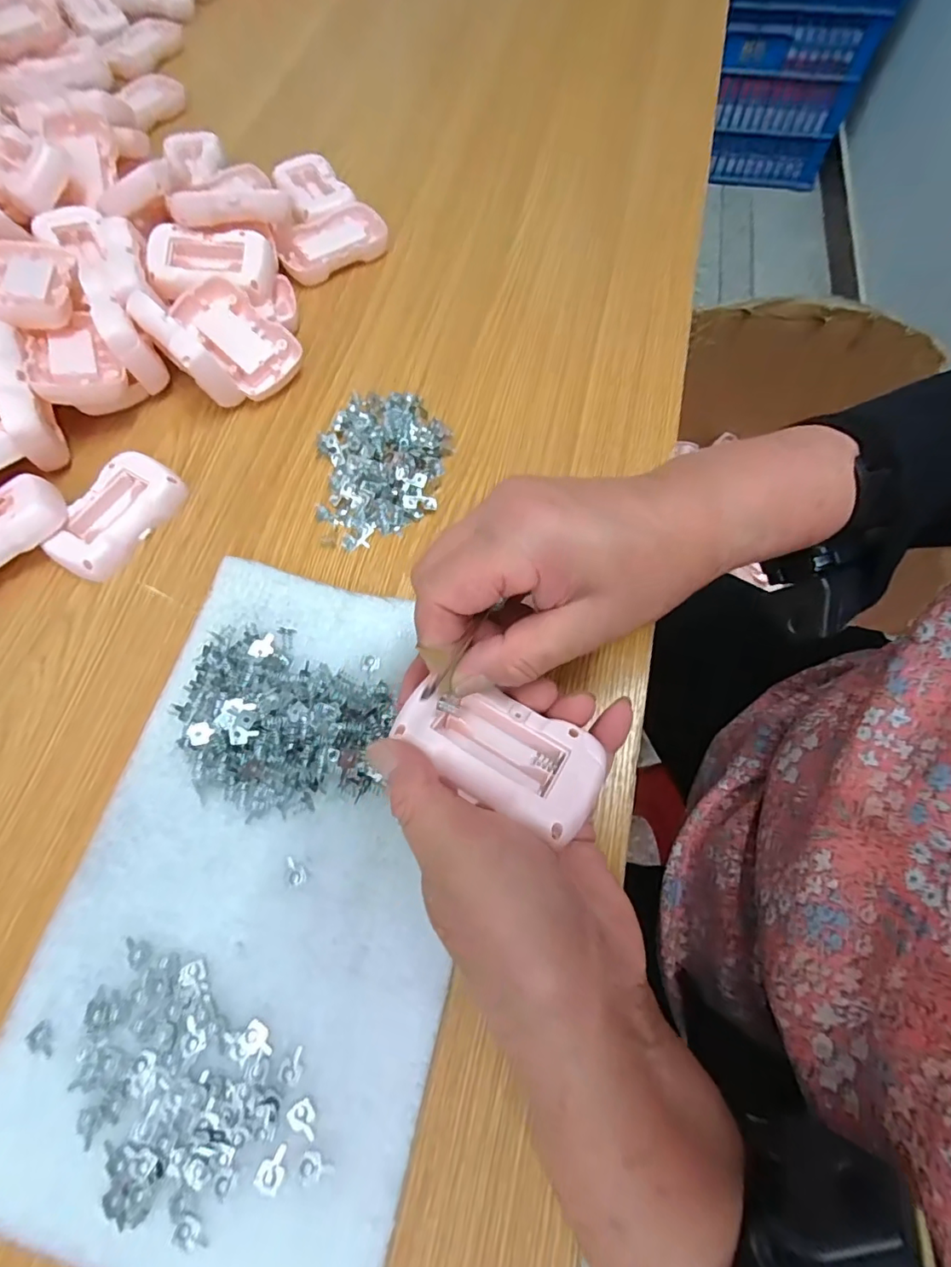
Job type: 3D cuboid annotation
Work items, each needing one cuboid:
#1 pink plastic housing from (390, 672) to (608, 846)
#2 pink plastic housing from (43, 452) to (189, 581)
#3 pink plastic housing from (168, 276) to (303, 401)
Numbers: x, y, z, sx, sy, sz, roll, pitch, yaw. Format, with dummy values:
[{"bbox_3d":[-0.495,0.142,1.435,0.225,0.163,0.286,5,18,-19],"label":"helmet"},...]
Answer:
[{"bbox_3d":[0.009,0.050,0.225,0.083,0.019,0.044,26,52,12],"label":"pink plastic housing"},{"bbox_3d":[-0.229,-0.075,0.344,0.052,0.017,0.085,29,72,12],"label":"pink plastic housing"},{"bbox_3d":[-0.171,-0.211,0.388,0.088,0.020,0.053,41,81,-1],"label":"pink plastic housing"}]

